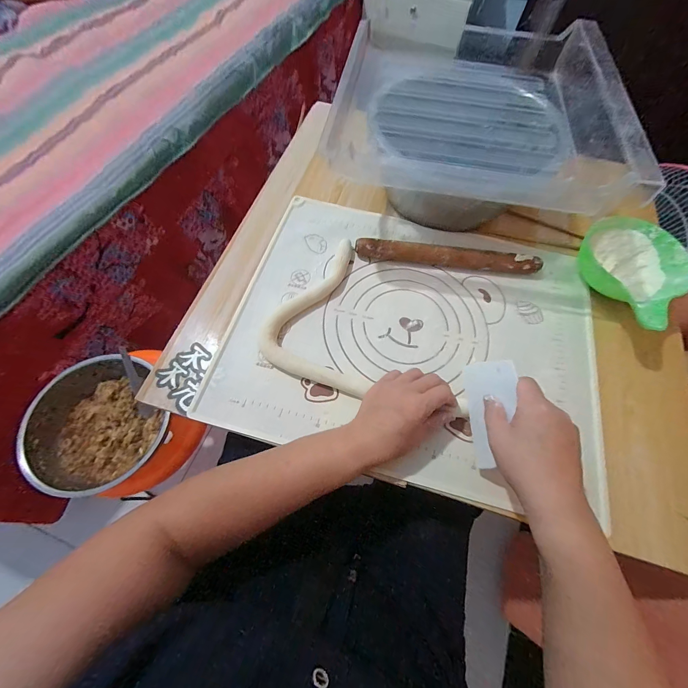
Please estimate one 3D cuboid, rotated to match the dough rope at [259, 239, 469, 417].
[{"bbox_3d":[-0.004,0.000,0.408,0.190,0.017,0.305,-25,68,-13],"label":"dough rope"}]

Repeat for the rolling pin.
[{"bbox_3d":[0.159,-0.134,0.465,0.277,0.031,0.024,6,65,1],"label":"rolling pin"}]

